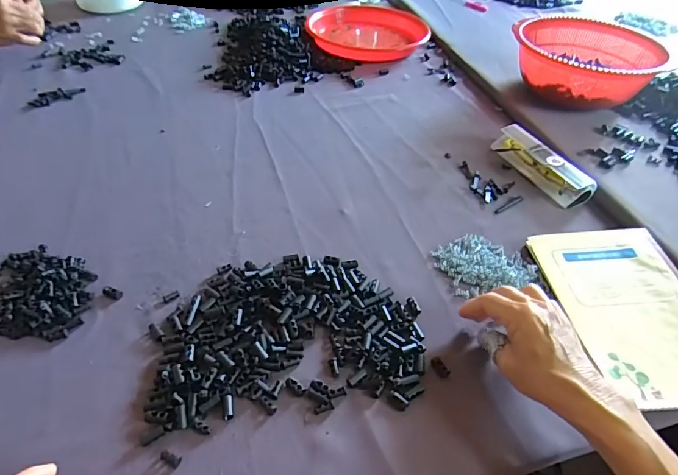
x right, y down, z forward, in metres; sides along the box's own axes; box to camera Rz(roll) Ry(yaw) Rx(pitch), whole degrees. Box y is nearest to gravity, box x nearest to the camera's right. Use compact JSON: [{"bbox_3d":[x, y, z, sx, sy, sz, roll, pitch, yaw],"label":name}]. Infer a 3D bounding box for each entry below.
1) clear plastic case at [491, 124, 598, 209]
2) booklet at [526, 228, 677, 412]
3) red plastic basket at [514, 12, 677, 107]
[{"bbox_3d":[0.278,-0.105,0.607,0.044,0.032,0.155,-18,47,-19],"label":"clear plastic case"},{"bbox_3d":[0.297,0.067,0.442,0.140,0.010,0.205,-4,44,-5],"label":"booklet"},{"bbox_3d":[0.401,-0.294,0.748,0.201,0.089,0.198,-19,48,-19],"label":"red plastic basket"}]

